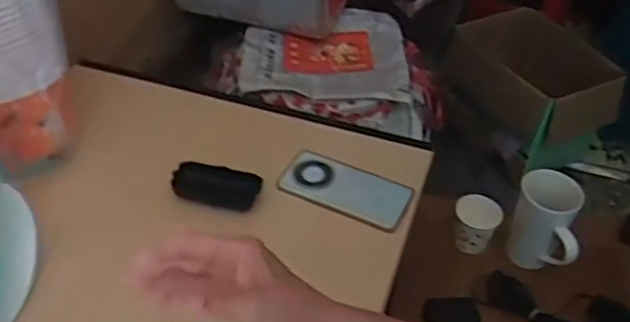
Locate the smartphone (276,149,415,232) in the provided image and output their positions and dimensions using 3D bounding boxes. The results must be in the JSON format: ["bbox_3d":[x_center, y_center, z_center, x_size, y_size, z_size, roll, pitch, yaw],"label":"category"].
[{"bbox_3d":[0.040,0.034,0.823,0.162,0.011,0.084,21,46,17],"label":"smartphone"}]

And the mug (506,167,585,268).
[{"bbox_3d":[0.355,0.101,0.991,0.101,0.137,0.106,17,45,13],"label":"mug"}]

